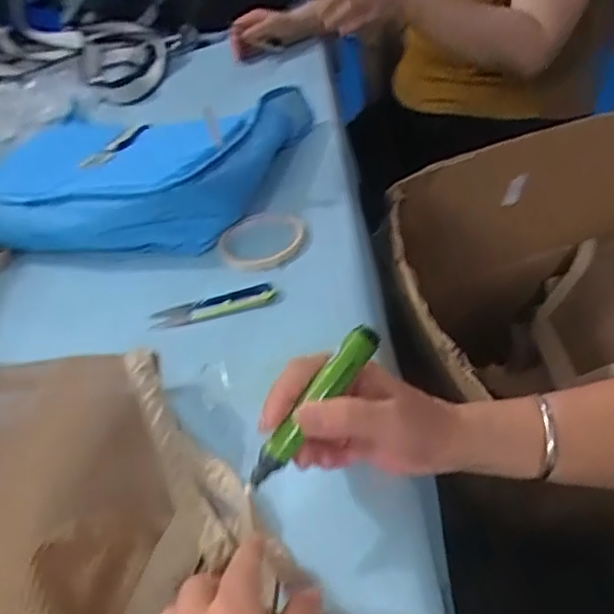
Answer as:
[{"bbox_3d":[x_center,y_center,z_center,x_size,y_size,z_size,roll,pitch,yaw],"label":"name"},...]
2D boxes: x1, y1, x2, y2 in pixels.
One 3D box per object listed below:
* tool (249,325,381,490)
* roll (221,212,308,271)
[{"bbox_3d":[0.002,0.059,0.364,0.016,0.017,0.115,34,84,36],"label":"tool"},{"bbox_3d":[-0.043,-0.072,0.650,0.096,0.012,0.096,-7,40,6],"label":"roll"}]

